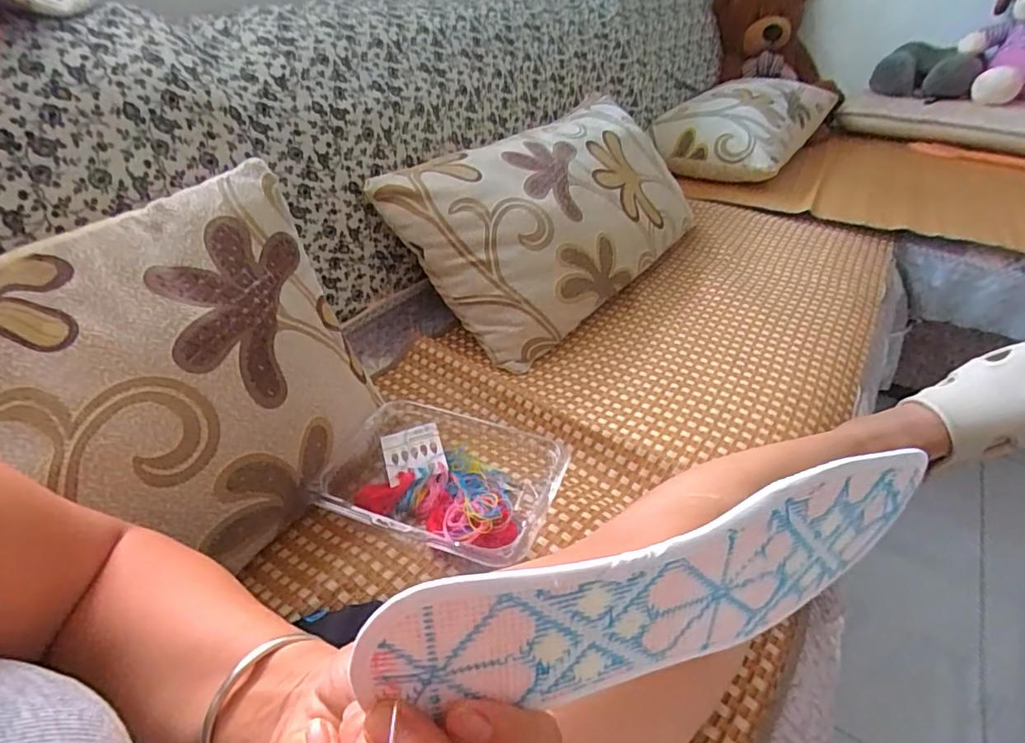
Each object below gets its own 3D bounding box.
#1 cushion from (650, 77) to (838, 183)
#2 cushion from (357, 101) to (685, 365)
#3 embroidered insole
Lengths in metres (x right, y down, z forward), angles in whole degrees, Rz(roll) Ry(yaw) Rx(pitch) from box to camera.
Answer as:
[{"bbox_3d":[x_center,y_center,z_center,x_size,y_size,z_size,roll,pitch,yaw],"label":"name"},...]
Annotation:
[{"bbox_3d":[0.642,-0.687,1.500,0.329,0.157,0.611,23,44,28],"label":"cushion"},{"bbox_3d":[0.086,-0.274,0.921,0.338,0.130,0.594,49,54,4],"label":"cushion"},{"bbox_3d":[0.066,0.075,0.200,0.231,0.080,0.011,-2,23,-21],"label":"embroidered insole"}]

